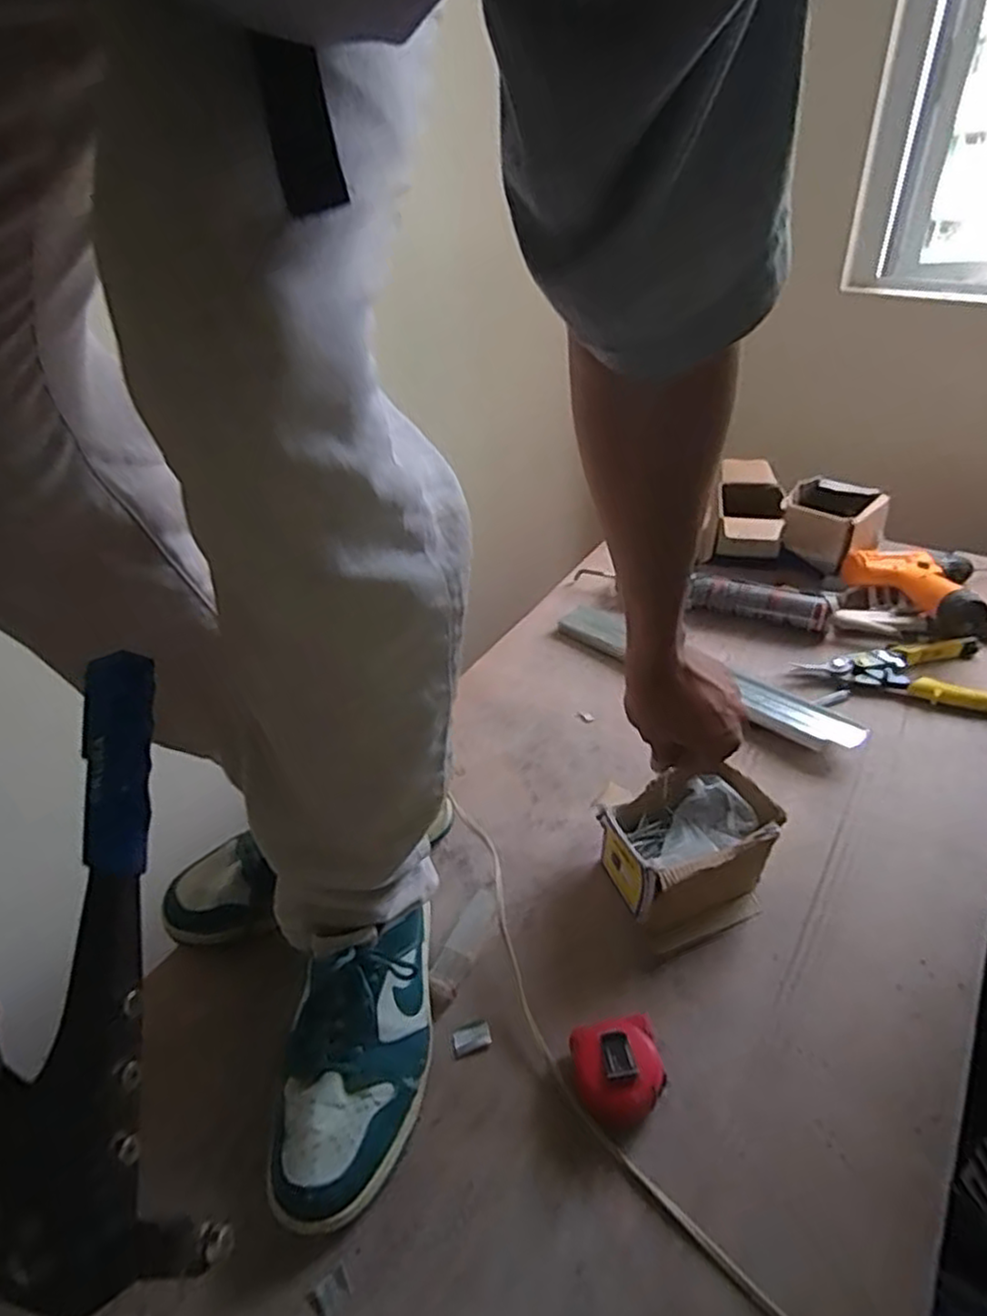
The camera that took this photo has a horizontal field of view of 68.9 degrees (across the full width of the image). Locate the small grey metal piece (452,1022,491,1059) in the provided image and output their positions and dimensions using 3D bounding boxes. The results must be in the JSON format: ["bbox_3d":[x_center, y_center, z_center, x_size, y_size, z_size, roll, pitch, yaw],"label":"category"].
[{"bbox_3d":[-0.018,0.305,0.576,0.030,0.007,0.019,-13,38,-11],"label":"small grey metal piece"}]

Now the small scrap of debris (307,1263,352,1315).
[{"bbox_3d":[-0.103,0.400,0.452,0.024,0.006,0.021,-28,43,-28],"label":"small scrap of debris"}]

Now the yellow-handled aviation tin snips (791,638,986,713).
[{"bbox_3d":[0.500,0.025,0.861,0.209,0.027,0.113,-4,37,1],"label":"yellow-handled aviation tin snips"}]

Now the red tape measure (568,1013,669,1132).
[{"bbox_3d":[0.092,0.305,0.526,0.063,0.042,0.064,-10,38,-8],"label":"red tape measure"}]

